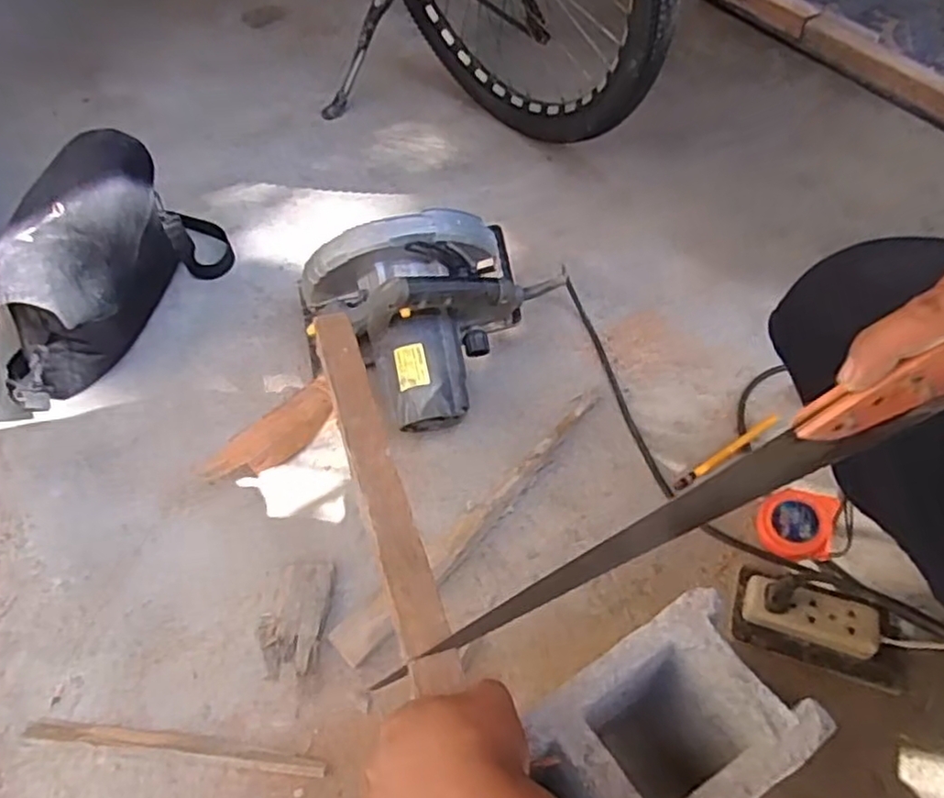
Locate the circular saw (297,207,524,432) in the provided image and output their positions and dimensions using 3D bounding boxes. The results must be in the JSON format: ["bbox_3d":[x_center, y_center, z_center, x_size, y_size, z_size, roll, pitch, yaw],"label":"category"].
[{"bbox_3d":[-0.069,-0.090,0.813,0.261,0.199,0.225,-13,54,-5],"label":"circular saw"}]

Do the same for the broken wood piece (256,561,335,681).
[{"bbox_3d":[-0.181,0.219,0.700,0.067,0.023,0.115,1,54,5],"label":"broken wood piece"}]

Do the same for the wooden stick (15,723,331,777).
[{"bbox_3d":[-0.278,0.320,0.636,0.290,0.010,0.018,4,55,7],"label":"wooden stick"}]

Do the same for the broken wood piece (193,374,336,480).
[{"bbox_3d":[-0.234,0.045,0.816,0.186,0.050,0.054,-34,59,-19],"label":"broken wood piece"}]

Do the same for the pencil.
[{"bbox_3d":[0.291,0.059,0.785,0.159,0.010,0.013,-30,57,-16],"label":"pencil"}]

